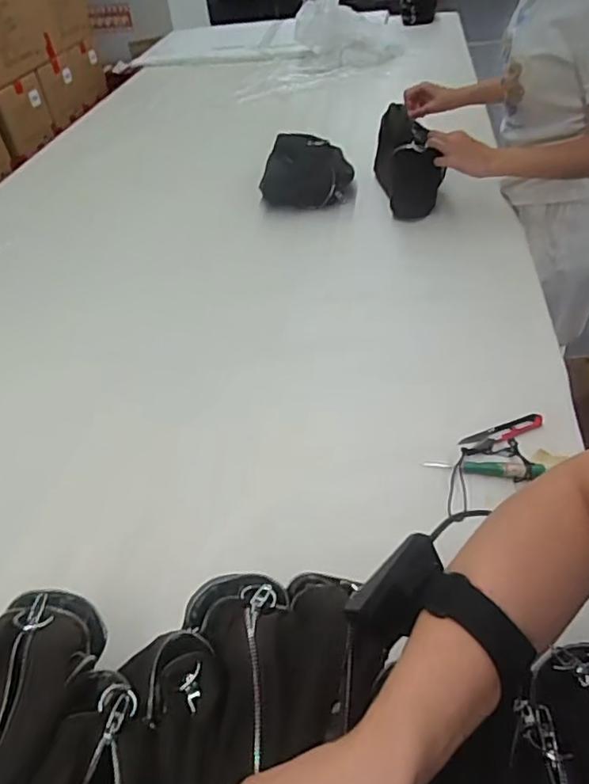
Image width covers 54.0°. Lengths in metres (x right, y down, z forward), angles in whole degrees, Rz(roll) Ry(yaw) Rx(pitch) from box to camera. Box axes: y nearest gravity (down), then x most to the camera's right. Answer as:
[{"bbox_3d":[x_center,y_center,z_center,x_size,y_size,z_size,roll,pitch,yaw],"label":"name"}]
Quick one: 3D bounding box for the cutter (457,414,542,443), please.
[{"bbox_3d":[0.249,0.046,0.697,0.102,0.014,0.031,-17,42,-11],"label":"cutter"}]

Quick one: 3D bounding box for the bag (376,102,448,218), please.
[{"bbox_3d":[0.222,-0.476,1.191,0.092,0.159,0.262,-7,41,0],"label":"bag"}]

